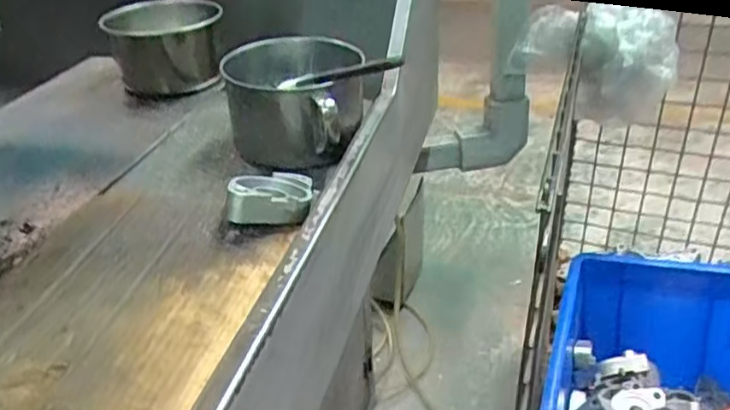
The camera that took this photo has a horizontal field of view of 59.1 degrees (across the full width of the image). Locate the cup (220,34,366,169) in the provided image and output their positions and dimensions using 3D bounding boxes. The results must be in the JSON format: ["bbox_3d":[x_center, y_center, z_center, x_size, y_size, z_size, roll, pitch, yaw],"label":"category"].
[{"bbox_3d":[-0.067,-0.103,0.620,0.123,0.097,0.123,-4,32,2],"label":"cup"}]

